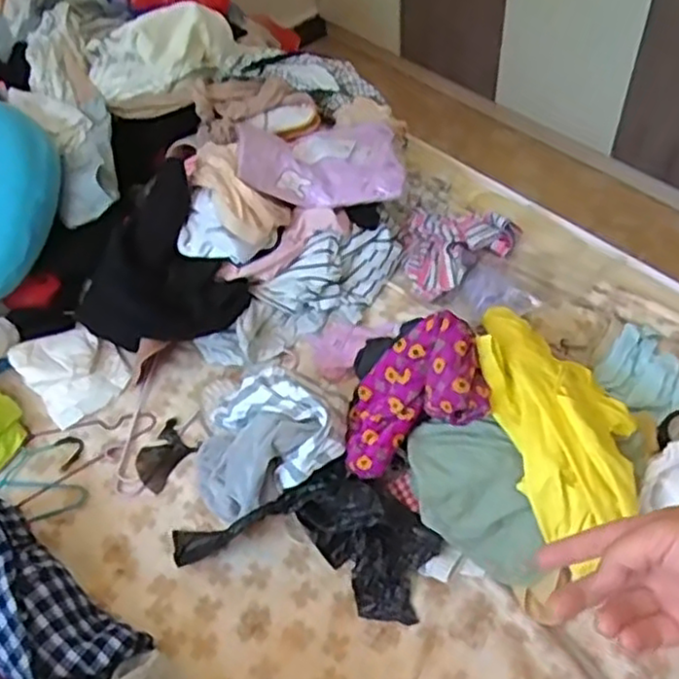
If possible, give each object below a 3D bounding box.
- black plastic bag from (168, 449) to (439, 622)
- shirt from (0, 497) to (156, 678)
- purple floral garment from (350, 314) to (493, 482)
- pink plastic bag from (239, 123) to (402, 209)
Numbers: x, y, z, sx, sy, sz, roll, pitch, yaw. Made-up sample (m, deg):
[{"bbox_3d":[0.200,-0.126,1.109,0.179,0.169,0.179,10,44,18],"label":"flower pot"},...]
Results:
[{"bbox_3d":[-0.039,0.213,0.825,0.293,0.081,0.133,11,52,13],"label":"black plastic bag"},{"bbox_3d":[-0.331,0.263,0.739,0.264,0.076,0.115,39,61,13],"label":"shirt"},{"bbox_3d":[0.081,0.058,0.820,0.172,0.123,0.127,-17,51,-10],"label":"purple floral garment"},{"bbox_3d":[-0.028,-0.283,1.087,0.242,0.057,0.199,-6,50,-1],"label":"pink plastic bag"}]

